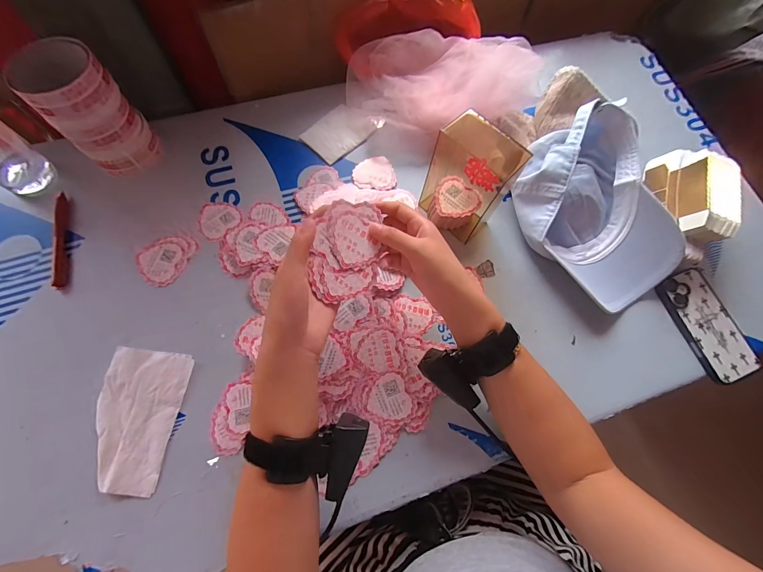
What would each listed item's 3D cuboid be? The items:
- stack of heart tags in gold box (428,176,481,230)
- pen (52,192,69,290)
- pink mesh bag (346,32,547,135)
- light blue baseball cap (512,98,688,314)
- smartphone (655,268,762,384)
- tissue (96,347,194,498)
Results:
[{"bbox_3d":[0.098,-0.108,0.449,0.058,0.034,0.061,22,71,6],"label":"stack of heart tags in gold box"},{"bbox_3d":[-0.405,-0.058,0.421,0.013,0.012,0.135,-15,71,-8],"label":"pen"},{"bbox_3d":[0.078,-0.310,0.484,0.249,0.084,0.160,-3,70,-4],"label":"pink mesh bag"},{"bbox_3d":[0.280,-0.098,0.441,0.179,0.088,0.252,-16,72,-8],"label":"light blue baseball cap"},{"bbox_3d":[0.434,0.049,0.439,0.072,0.013,0.145,-19,72,-9],"label":"smartphone"},{"bbox_3d":[-0.263,0.142,0.356,0.079,0.017,0.140,6,70,0],"label":"tissue"}]

